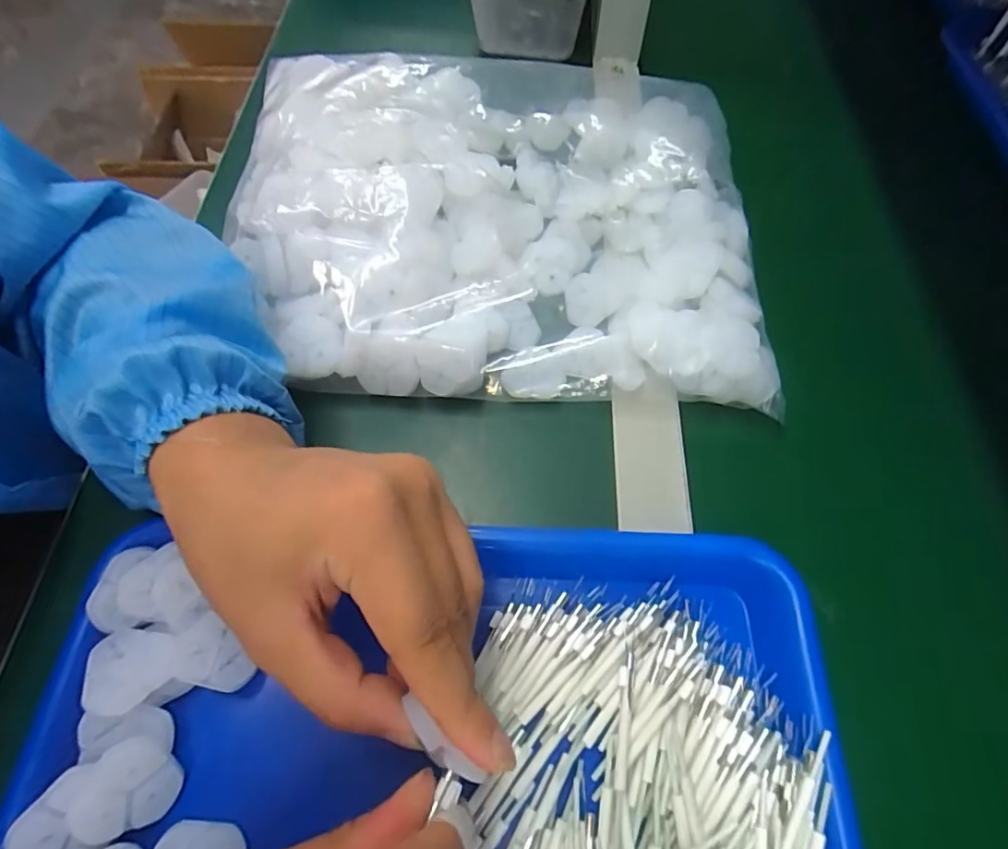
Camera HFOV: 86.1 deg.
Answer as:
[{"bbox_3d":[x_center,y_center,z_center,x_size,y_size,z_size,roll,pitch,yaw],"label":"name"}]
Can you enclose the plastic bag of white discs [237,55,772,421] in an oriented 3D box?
[{"bbox_3d":[-0.005,-0.149,0.359,0.340,0.061,0.274,2,63,1],"label":"plastic bag of white discs"}]

